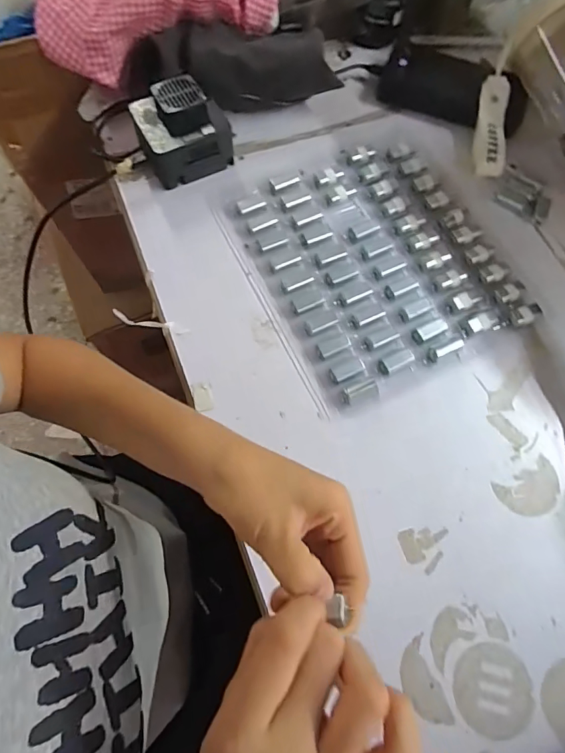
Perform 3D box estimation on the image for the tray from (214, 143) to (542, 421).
[{"bbox_3d":[0.083,-0.108,0.414,0.218,0.010,0.238,-25,73,-11],"label":"tray"}]

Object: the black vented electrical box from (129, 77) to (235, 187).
[{"bbox_3d":[-0.097,-0.238,0.434,0.083,0.057,0.069,-23,72,-10],"label":"black vented electrical box"}]

